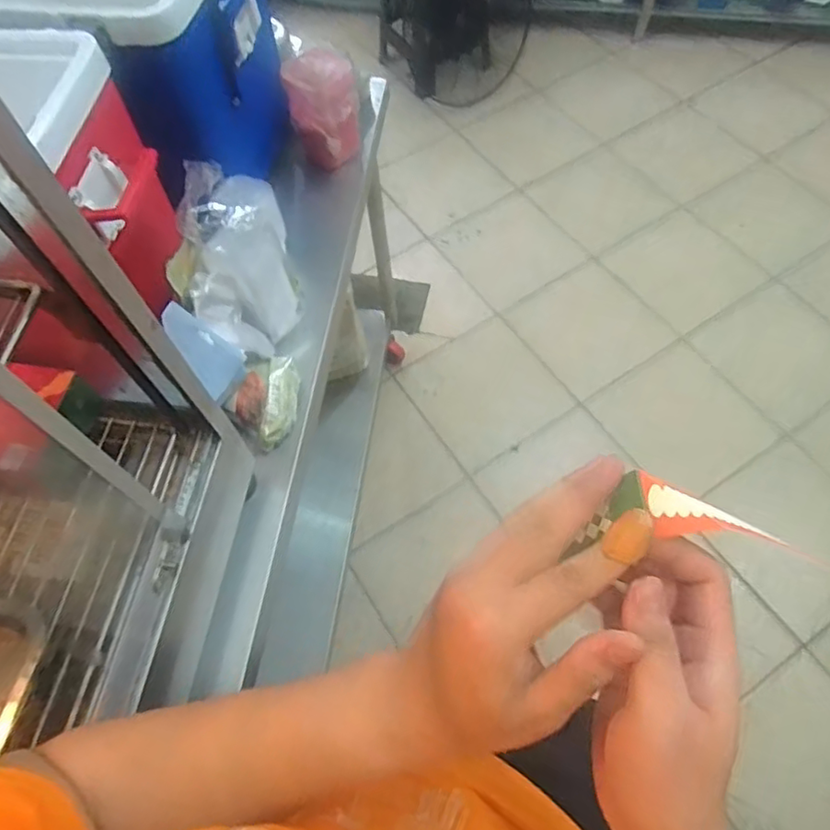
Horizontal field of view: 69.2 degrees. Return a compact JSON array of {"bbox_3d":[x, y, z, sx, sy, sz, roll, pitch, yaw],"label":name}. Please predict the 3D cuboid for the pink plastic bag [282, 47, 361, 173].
[{"bbox_3d":[-0.161,-0.539,1.032,0.114,0.152,0.149,-17,62,-6],"label":"pink plastic bag"}]

